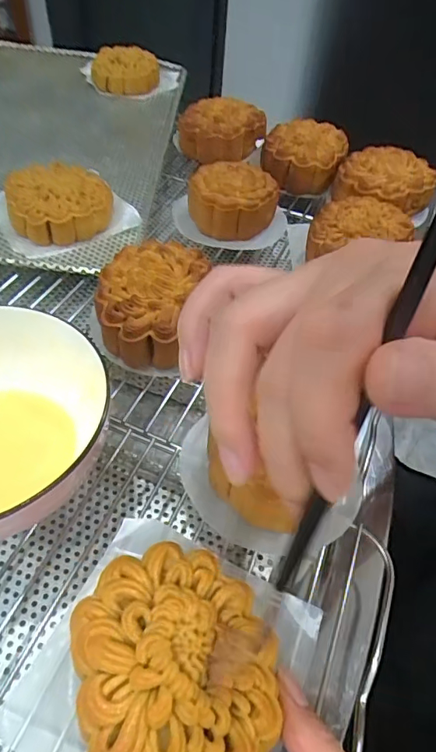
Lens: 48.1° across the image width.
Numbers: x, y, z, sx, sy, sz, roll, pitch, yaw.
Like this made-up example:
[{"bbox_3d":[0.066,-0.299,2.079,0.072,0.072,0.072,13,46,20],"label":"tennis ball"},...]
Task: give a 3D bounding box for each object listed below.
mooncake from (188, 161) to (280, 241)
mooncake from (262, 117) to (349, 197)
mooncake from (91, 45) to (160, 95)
[{"bbox_3d":[0.012,-0.145,0.401,0.070,0.034,0.070,9,50,3],"label":"mooncake"},{"bbox_3d":[0.079,-0.204,0.451,0.073,0.035,0.073,9,50,3],"label":"mooncake"},{"bbox_3d":[-0.110,-0.368,0.583,0.077,0.031,0.082,-2,51,-7],"label":"mooncake"}]

